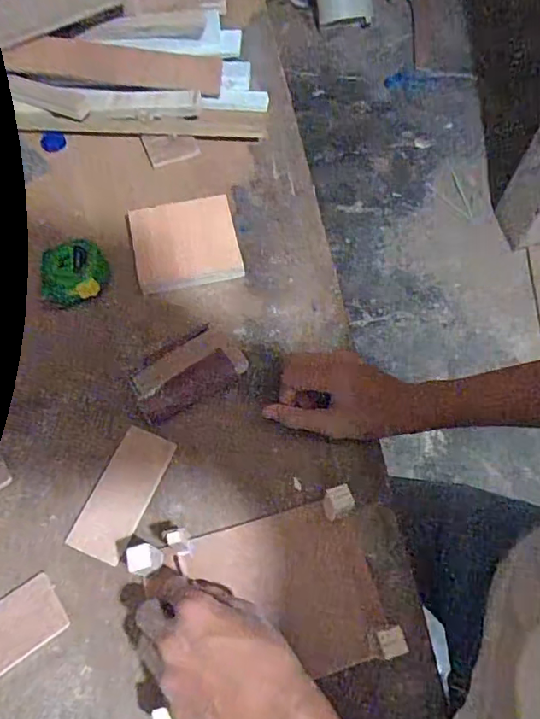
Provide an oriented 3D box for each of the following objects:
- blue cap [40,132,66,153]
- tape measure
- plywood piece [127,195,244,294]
[{"bbox_3d":[-0.291,-0.292,0.690,0.032,0.010,0.030,2,63,1],"label":"blue cap"},{"bbox_3d":[-0.215,-0.097,0.557,0.073,0.025,0.069,1,65,-2],"label":"tape measure"},{"bbox_3d":[-0.098,-0.137,0.594,0.117,0.011,0.114,-11,63,-6],"label":"plywood piece"}]

